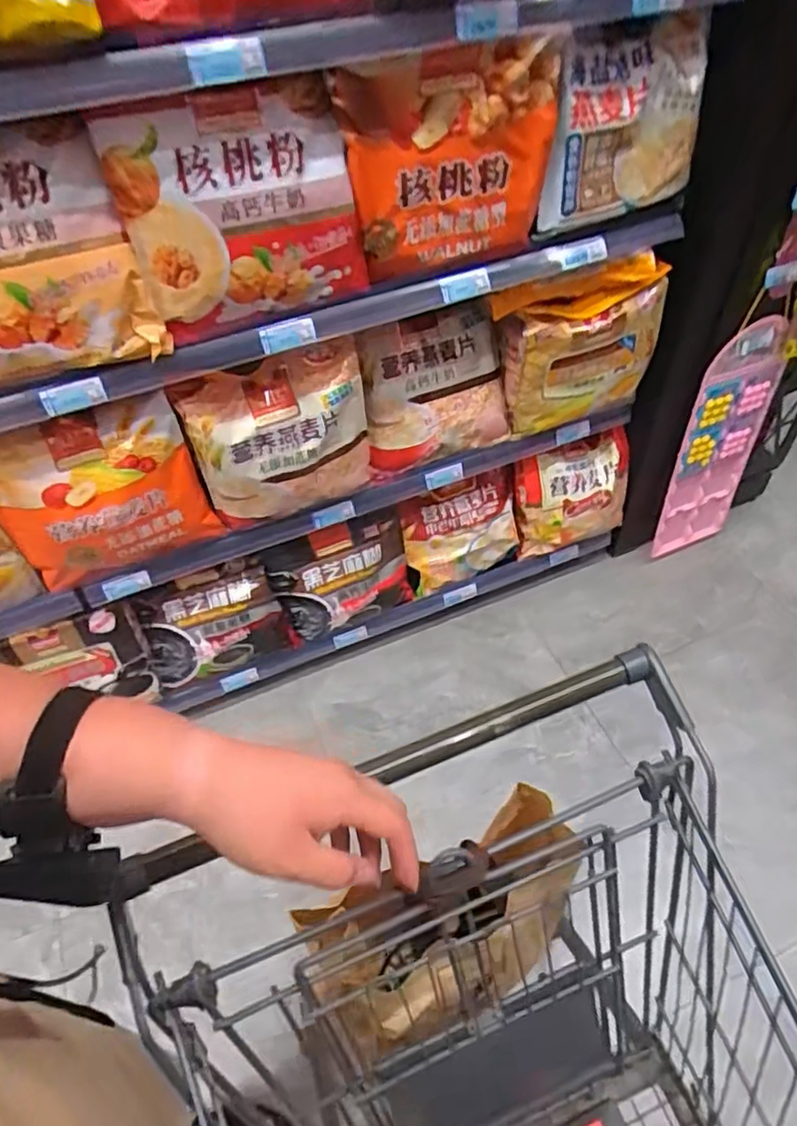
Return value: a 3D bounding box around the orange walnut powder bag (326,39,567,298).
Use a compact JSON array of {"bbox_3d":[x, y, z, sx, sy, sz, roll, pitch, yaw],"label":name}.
[{"bbox_3d":[0.076,-0.546,0.916,0.303,0.277,0.060,-14,51,-6],"label":"orange walnut powder bag"}]

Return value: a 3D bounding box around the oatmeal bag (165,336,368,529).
[{"bbox_3d":[-0.201,-0.212,1.141,0.307,0.292,0.075,-15,51,-8],"label":"oatmeal bag"}]

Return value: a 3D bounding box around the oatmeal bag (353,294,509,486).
[{"bbox_3d":[0.058,-0.345,1.265,0.288,0.269,0.137,-19,52,-10],"label":"oatmeal bag"}]

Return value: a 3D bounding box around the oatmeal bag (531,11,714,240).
[{"bbox_3d":[0.336,-0.629,0.937,0.275,0.233,0.054,-29,54,-18],"label":"oatmeal bag"}]

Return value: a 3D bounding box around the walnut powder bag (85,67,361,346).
[{"bbox_3d":[-0.212,-0.470,0.874,0.302,0.273,0.085,-9,51,-3],"label":"walnut powder bag"}]

